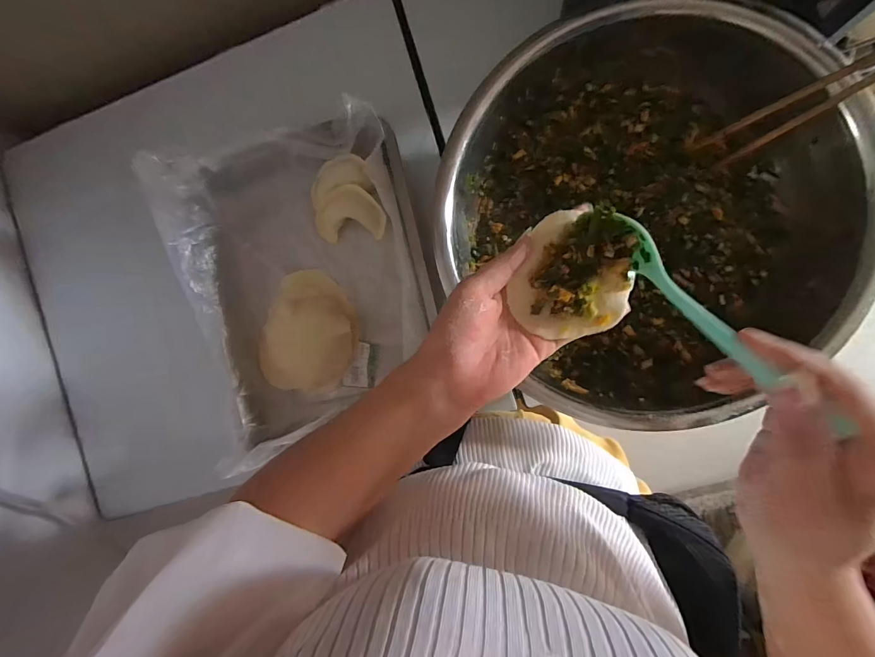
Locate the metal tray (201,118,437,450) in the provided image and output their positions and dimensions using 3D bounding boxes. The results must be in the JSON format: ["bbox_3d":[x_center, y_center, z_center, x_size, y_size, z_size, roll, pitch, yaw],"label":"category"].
[{"bbox_3d":[-0.133,-0.053,0.436,0.240,0.062,0.315,-13,89,7],"label":"metal tray"}]

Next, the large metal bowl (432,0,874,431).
[{"bbox_3d":[0.183,-0.096,0.347,0.325,0.091,0.320,0,91,7],"label":"large metal bowl"}]

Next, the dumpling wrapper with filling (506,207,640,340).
[{"bbox_3d":[0.094,-0.034,0.254,0.074,0.028,0.084,23,94,6],"label":"dumpling wrapper with filling"}]

